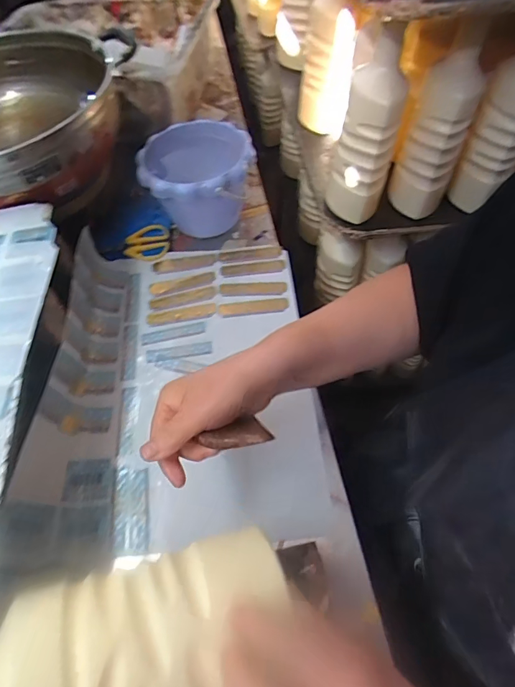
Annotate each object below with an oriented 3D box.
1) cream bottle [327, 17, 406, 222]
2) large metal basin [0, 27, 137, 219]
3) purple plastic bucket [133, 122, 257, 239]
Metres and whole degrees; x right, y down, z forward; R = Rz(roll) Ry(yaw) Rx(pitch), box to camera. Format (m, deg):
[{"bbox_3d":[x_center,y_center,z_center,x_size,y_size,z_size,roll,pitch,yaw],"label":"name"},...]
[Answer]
[{"bbox_3d":[0.139,-0.268,0.530,0.072,0.217,0.076,10,57,8],"label":"cream bottle"},{"bbox_3d":[-0.352,-0.300,0.565,0.326,0.100,0.322,-1,57,1],"label":"large metal basin"},{"bbox_3d":[-0.083,-0.231,0.606,0.153,0.116,0.142,-2,58,3],"label":"purple plastic bucket"}]

